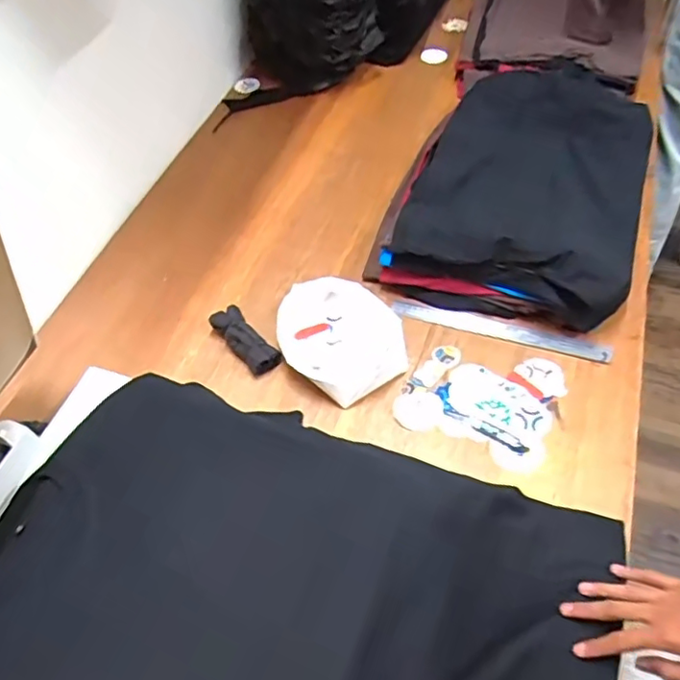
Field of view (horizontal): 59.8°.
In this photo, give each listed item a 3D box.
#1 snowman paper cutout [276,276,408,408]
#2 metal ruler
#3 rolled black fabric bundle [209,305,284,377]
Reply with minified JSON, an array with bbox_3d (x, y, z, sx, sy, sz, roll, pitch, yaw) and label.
[{"bbox_3d":[0.001,-0.006,0.856,0.166,0.049,0.196,-28,56,-15],"label":"snowman paper cutout"},{"bbox_3d":[0.236,-0.018,0.875,0.313,0.005,0.032,14,71,12],"label":"metal ruler"},{"bbox_3d":[-0.138,0.002,0.869,0.045,0.034,0.127,-34,58,-19],"label":"rolled black fabric bundle"}]

